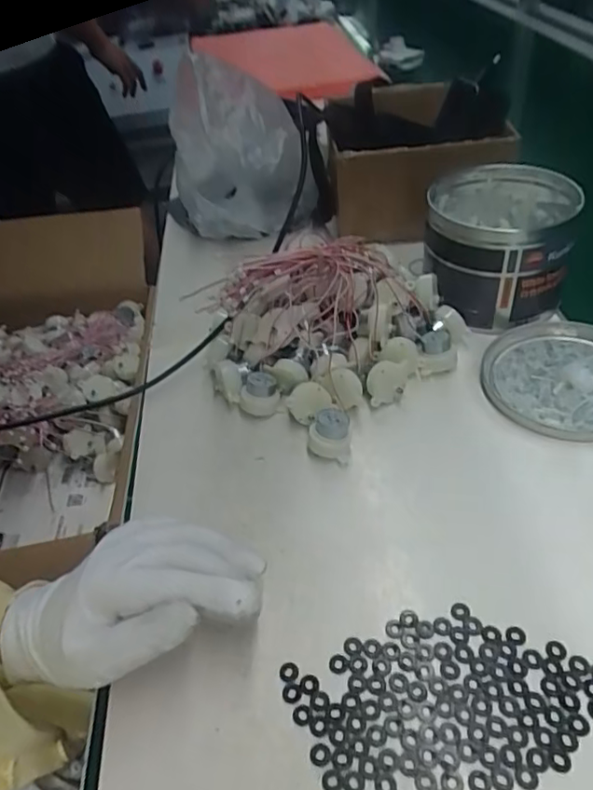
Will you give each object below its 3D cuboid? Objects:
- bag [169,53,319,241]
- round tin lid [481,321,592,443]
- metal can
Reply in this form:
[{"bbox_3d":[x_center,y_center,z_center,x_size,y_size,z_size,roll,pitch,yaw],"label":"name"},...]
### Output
[{"bbox_3d":[-0.067,-0.271,0.653,0.150,0.175,0.161,-15,44,-9],"label":"bag"},{"bbox_3d":[0.223,-0.015,0.469,0.129,0.014,0.131,-3,43,3],"label":"round tin lid"},{"bbox_3d":[0.186,-0.138,0.539,0.125,0.105,0.143,10,45,17],"label":"metal can"}]

